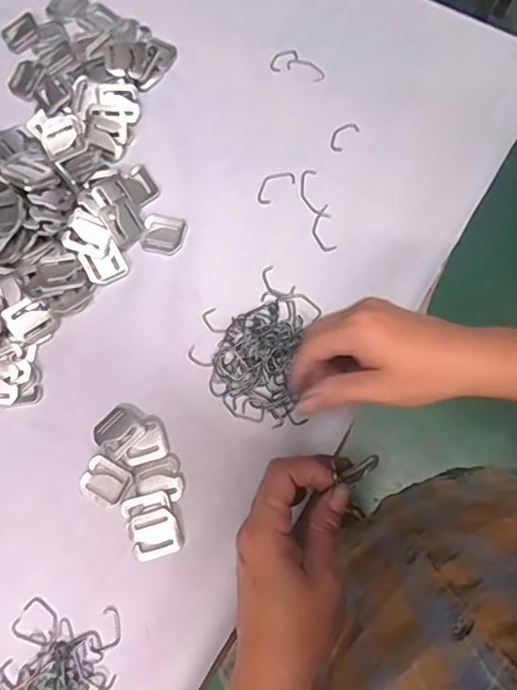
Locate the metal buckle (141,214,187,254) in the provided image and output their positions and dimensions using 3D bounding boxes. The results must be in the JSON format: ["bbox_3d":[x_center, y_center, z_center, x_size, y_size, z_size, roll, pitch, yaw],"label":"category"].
[{"bbox_3d":[-0.087,-0.103,0.494,0.038,0.004,0.038,6,75,3],"label":"metal buckle"}]

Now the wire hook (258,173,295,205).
[{"bbox_3d":[0.015,-0.151,0.506,0.042,0.004,0.023,-41,78,-9],"label":"wire hook"}]

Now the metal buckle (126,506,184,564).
[{"bbox_3d":[-0.082,0.151,0.425,0.038,0.007,0.036,-20,75,-4],"label":"metal buckle"}]

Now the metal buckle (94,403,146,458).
[{"bbox_3d":[-0.116,0.070,0.449,0.042,0.004,0.035,-43,78,-9],"label":"metal buckle"}]

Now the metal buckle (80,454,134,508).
[{"bbox_3d":[-0.125,0.112,0.437,0.038,0.004,0.033,28,78,9],"label":"metal buckle"}]

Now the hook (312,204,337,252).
[{"bbox_3d":[0.059,-0.107,0.490,0.019,0.004,0.046,-9,75,-1],"label":"hook"}]

